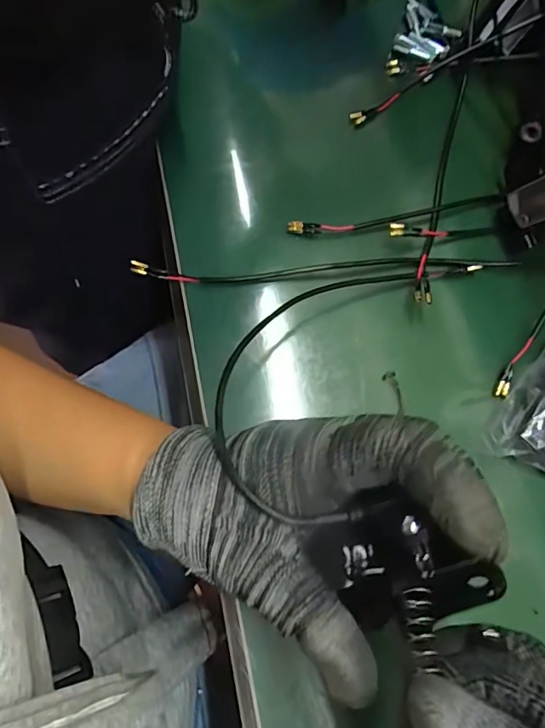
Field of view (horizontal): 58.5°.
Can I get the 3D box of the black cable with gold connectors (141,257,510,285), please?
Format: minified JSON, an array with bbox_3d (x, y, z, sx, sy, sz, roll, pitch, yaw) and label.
[{"bbox_3d":[0.039,-0.065,0.323,0.256,0.019,0.012,-4,75,-3],"label":"black cable with gold connectors"}]

